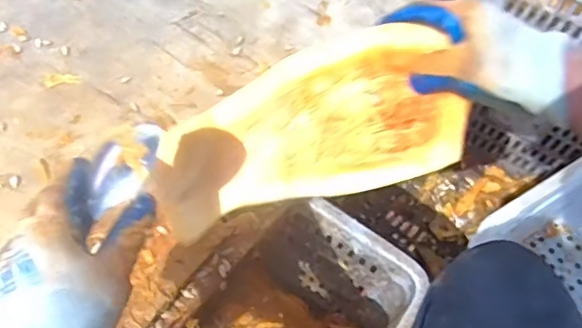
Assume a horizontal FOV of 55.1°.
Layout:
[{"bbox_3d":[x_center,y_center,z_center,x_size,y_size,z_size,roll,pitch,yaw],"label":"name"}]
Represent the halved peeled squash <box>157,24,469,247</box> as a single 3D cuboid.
[{"bbox_3d":[0.004,-0.026,0.469,0.258,0.063,0.112,-20,57,13],"label":"halved peeled squash"}]

